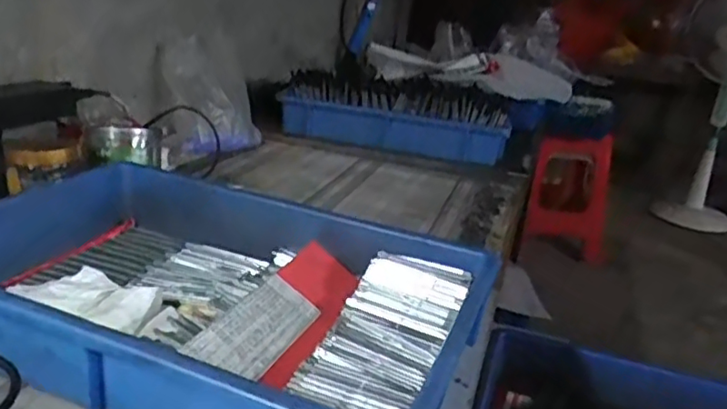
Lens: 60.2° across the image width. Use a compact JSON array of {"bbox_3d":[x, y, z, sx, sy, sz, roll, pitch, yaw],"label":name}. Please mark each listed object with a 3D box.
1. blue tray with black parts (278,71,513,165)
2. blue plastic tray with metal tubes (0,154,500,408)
[{"bbox_3d":[0.065,-0.179,1.250,0.453,0.103,0.160,7,19,2],"label":"blue tray with black parts"},{"bbox_3d":[-0.135,0.071,0.536,0.445,0.076,0.290,13,21,19],"label":"blue plastic tray with metal tubes"}]

